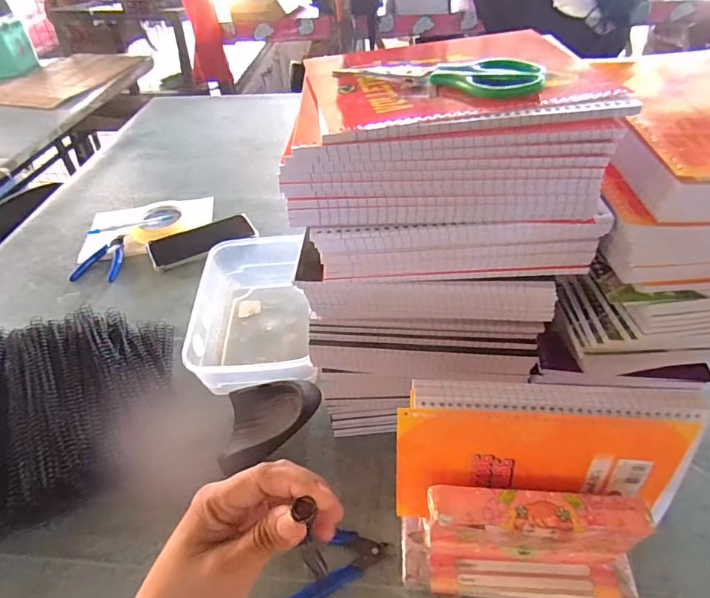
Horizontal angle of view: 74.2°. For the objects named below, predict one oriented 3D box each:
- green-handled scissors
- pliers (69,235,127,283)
[{"bbox_3d":[0.061,-0.164,0.337,0.145,0.013,0.050,24,49,25],"label":"green-handled scissors"},{"bbox_3d":[-0.405,-0.067,0.772,0.076,0.009,0.109,5,43,7],"label":"pliers"}]

